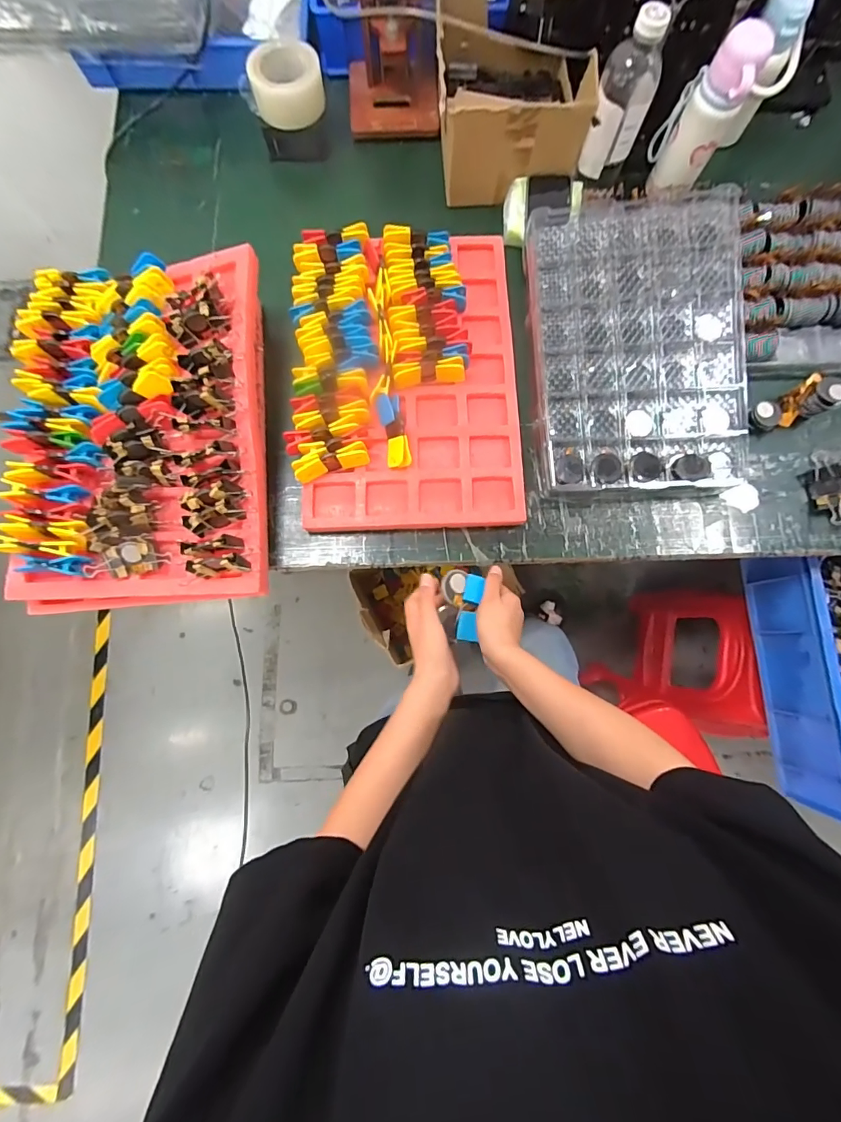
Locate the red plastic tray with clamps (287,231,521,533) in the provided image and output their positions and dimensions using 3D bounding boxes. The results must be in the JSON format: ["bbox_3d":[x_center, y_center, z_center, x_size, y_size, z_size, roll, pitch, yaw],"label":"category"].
[{"bbox_3d":[-0.022,-0.295,0.694,0.337,0.056,0.486,-2,80,-1],"label":"red plastic tray with clamps"}]

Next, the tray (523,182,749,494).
[{"bbox_3d":[0.329,-0.334,0.672,0.310,0.037,0.444,-4,89,3],"label":"tray"}]

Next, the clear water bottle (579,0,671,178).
[{"bbox_3d":[0.300,-0.677,0.649,0.078,0.166,0.066,12,80,2],"label":"clear water bottle"}]

